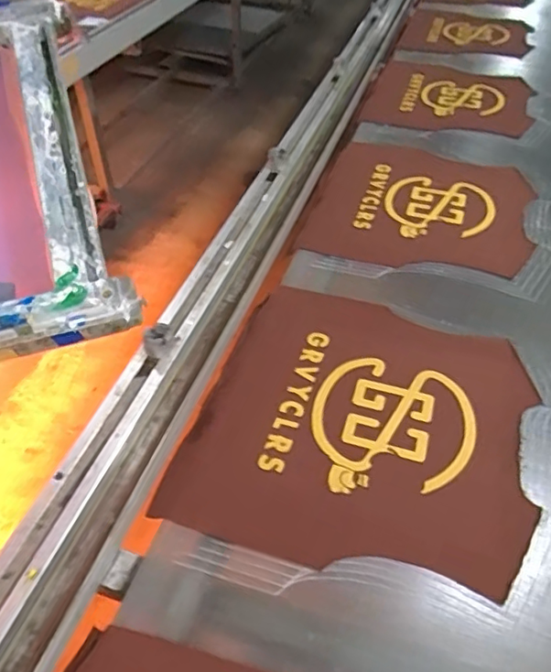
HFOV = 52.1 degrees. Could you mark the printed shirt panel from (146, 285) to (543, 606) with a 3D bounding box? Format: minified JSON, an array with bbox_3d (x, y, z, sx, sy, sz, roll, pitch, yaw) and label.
[{"bbox_3d":[0.099,0.098,0.661,0.370,0.006,0.379,18,47,10],"label":"printed shirt panel"}]

